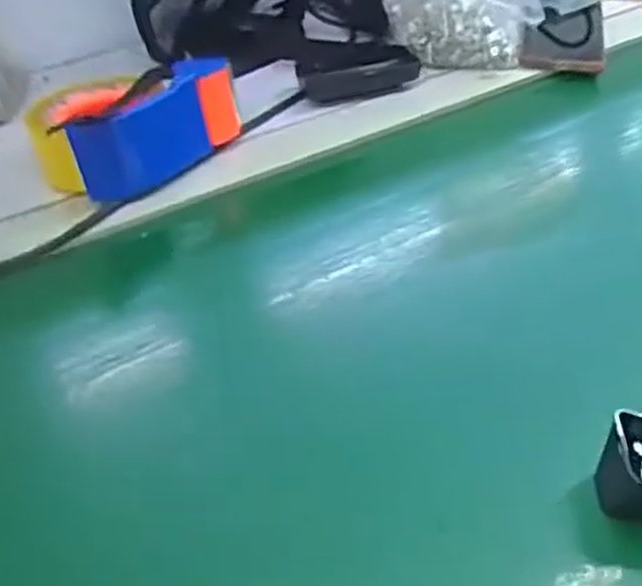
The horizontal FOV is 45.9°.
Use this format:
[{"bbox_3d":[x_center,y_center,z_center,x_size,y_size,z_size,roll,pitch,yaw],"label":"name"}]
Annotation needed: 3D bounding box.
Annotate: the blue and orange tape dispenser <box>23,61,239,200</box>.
[{"bbox_3d":[-0.145,-0.131,0.598,0.156,0.077,0.094,-25,47,-24],"label":"blue and orange tape dispenser"}]

